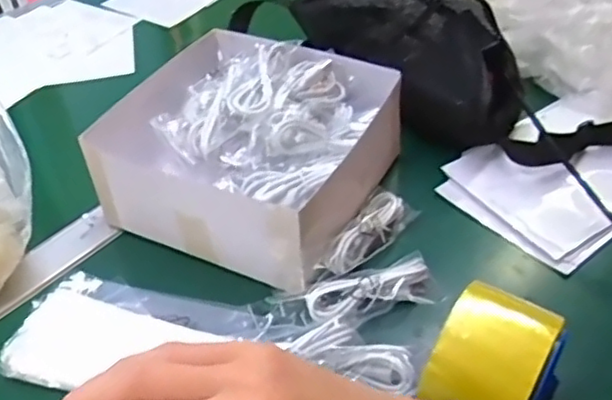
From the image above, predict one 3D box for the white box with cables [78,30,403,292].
[{"bbox_3d":[-0.051,-0.051,0.571,0.217,0.092,0.203,17,47,21],"label":"white box with cables"}]

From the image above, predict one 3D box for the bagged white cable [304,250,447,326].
[{"bbox_3d":[0.053,0.074,0.497,0.100,0.031,0.046,-17,45,-14],"label":"bagged white cable"}]

